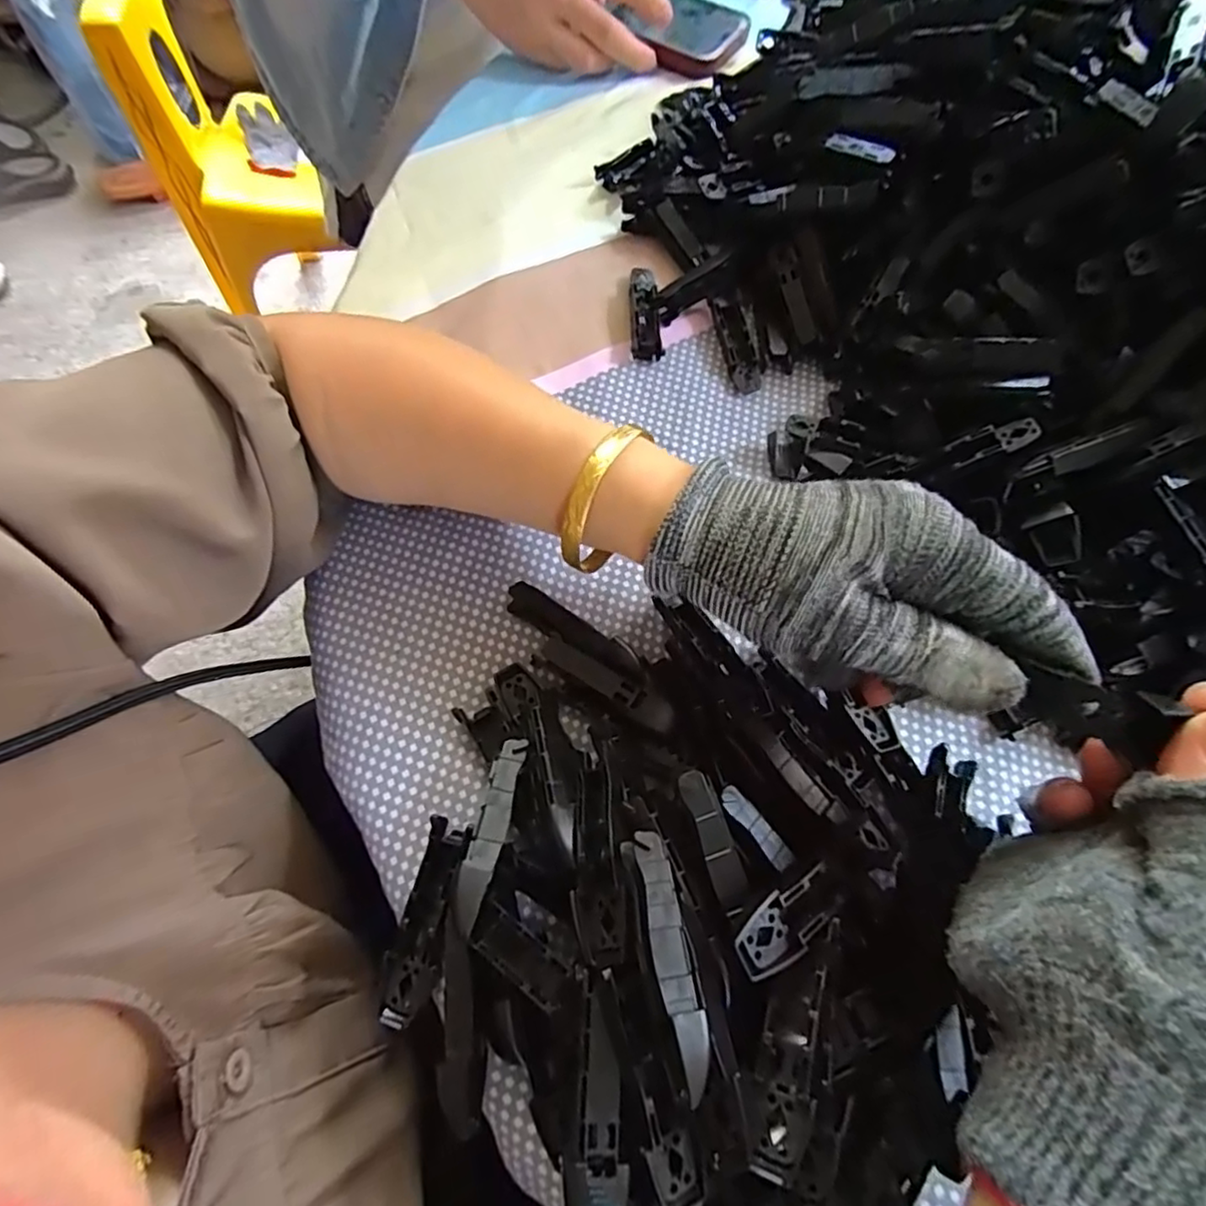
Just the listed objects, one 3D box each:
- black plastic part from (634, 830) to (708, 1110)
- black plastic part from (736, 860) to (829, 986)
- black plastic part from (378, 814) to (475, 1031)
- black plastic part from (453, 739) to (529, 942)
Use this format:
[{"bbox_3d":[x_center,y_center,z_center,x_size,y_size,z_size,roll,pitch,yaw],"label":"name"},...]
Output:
[{"bbox_3d":[0.020,0.100,0.185,0.011,0.011,0.065,-9,65,-5],"label":"black plastic part"},{"bbox_3d":[0.056,0.097,0.196,0.037,0.009,0.018,-27,68,-12],"label":"black plastic part"},{"bbox_3d":[-0.065,0.116,0.237,0.018,0.016,0.068,13,66,6],"label":"black plastic part"},{"bbox_3d":[-0.039,0.078,0.225,0.011,0.004,0.068,10,46,3],"label":"black plastic part"}]

